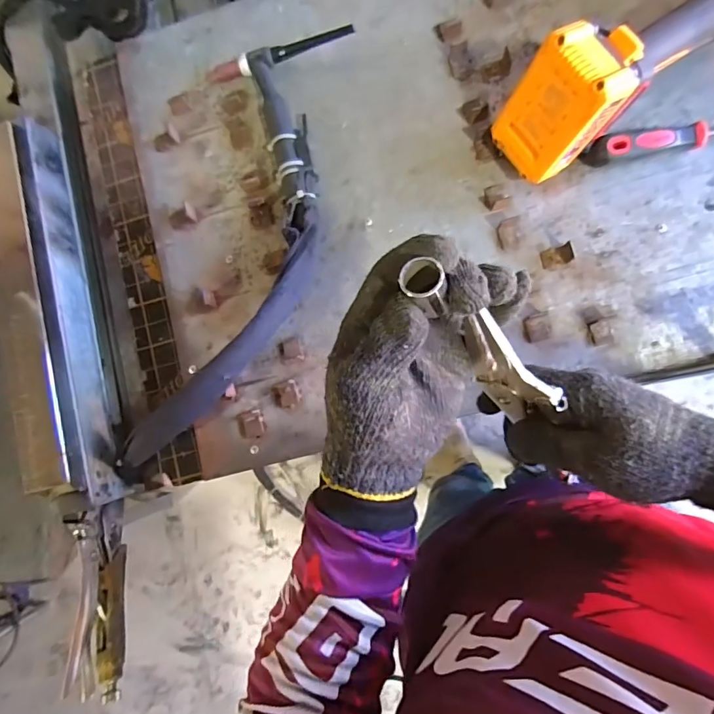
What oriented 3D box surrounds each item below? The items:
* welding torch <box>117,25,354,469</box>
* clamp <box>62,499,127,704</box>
[{"bbox_3d":[-0.129,-0.115,0.482,0.169,0.060,0.510,10,88,8],"label":"welding torch"},{"bbox_3d":[-0.265,0.243,0.471,0.022,0.065,0.184,-16,65,6],"label":"clamp"}]

